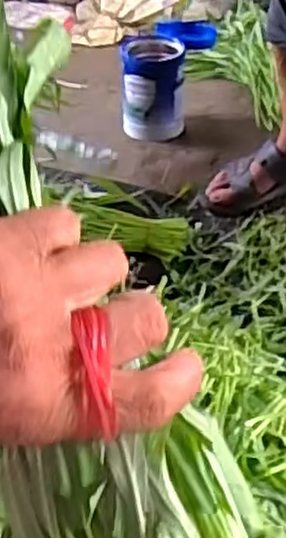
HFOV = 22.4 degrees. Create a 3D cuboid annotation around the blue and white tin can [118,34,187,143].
[{"bbox_3d":[0.022,-0.368,1.489,0.131,0.172,0.137,-1,42,4],"label":"blue and white tin can"}]

